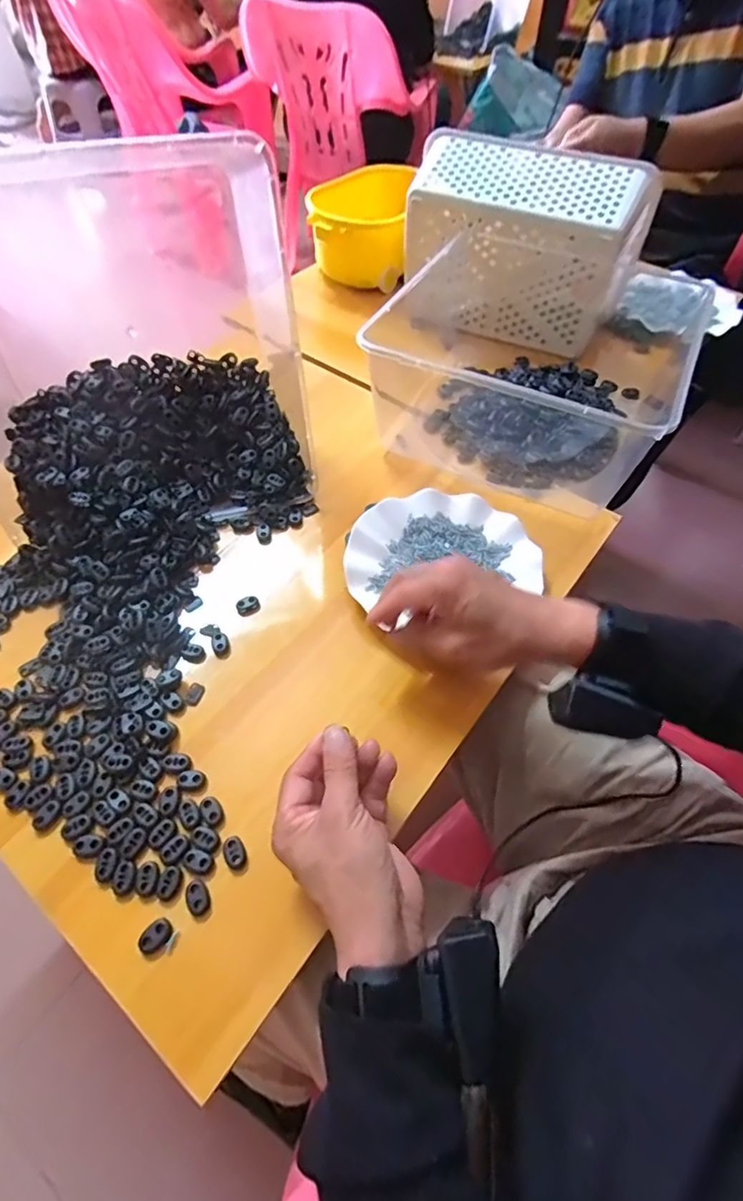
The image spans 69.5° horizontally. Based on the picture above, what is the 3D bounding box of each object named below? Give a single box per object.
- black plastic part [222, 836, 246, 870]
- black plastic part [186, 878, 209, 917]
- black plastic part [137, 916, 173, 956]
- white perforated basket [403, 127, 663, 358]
[{"bbox_3d":[-0.098,0.180,0.381,0.014,0.005,0.022,-22,58,-15],"label":"black plastic part"},{"bbox_3d":[-0.118,0.202,0.363,0.014,0.004,0.022,-22,58,-15],"label":"black plastic part"},{"bbox_3d":[-0.142,0.221,0.353,0.015,0.005,0.022,35,62,21],"label":"black plastic part"},{"bbox_3d":[0.195,-0.462,0.711,0.275,0.193,0.123,22,57,14],"label":"white perforated basket"}]

